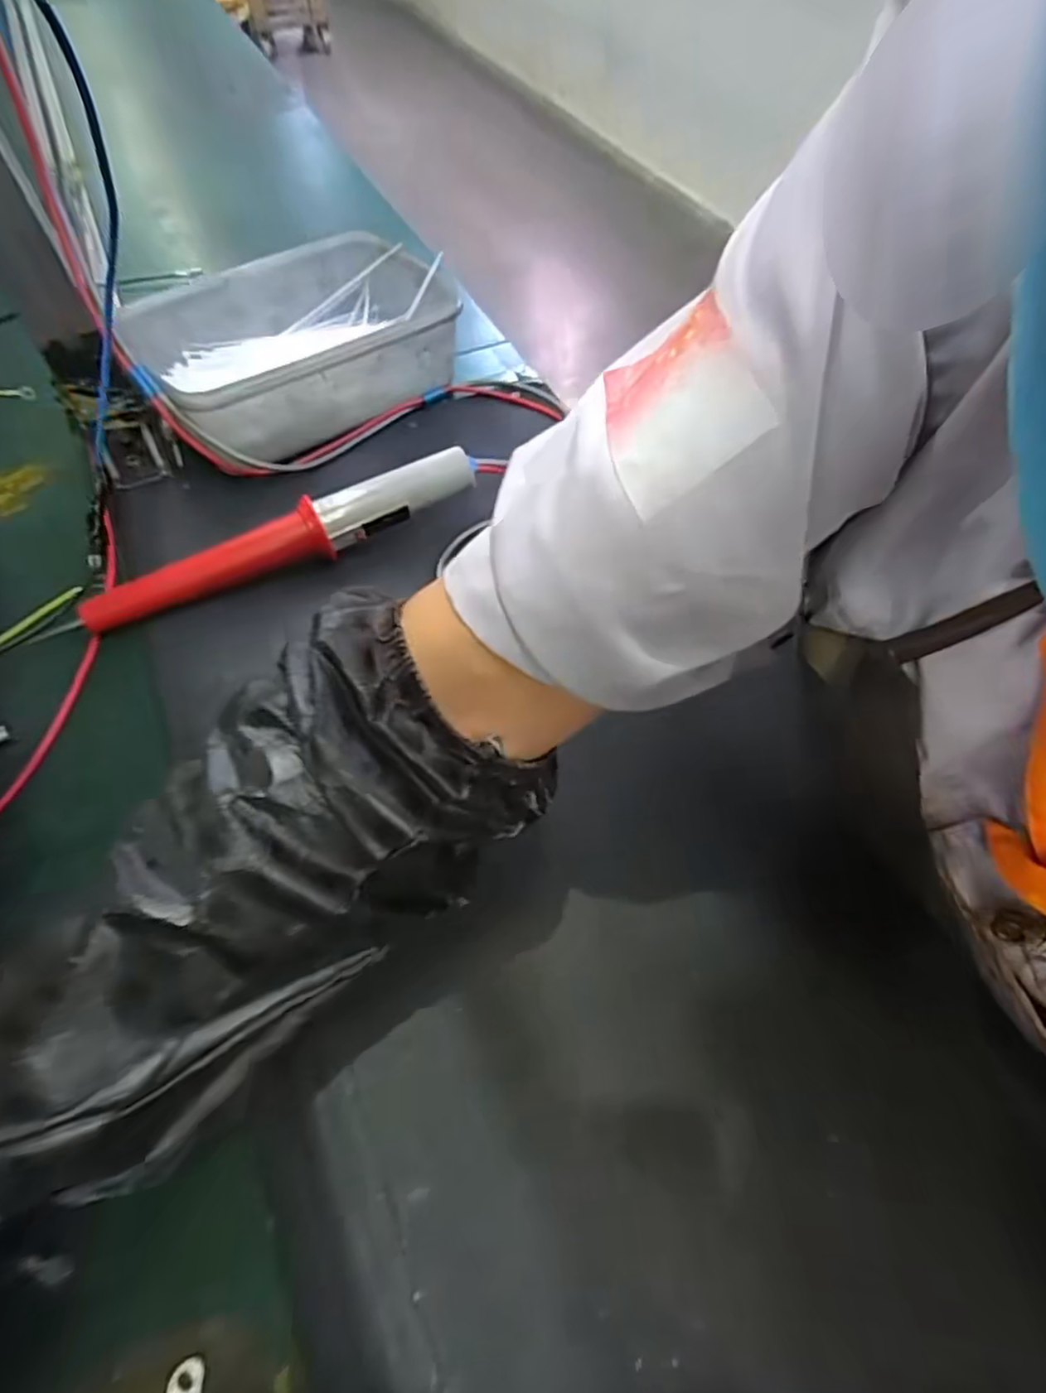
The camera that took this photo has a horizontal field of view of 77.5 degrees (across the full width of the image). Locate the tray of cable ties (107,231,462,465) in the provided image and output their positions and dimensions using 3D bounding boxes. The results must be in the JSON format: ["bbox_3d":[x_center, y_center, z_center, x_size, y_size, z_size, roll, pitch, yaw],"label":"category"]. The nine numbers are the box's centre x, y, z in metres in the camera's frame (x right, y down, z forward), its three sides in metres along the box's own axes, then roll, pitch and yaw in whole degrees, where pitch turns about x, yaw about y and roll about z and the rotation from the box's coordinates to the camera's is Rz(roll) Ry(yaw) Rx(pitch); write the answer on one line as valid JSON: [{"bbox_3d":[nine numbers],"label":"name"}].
[{"bbox_3d":[-0.167,-0.265,0.500,0.230,0.070,0.156,-33,63,-20],"label":"tray of cable ties"}]

